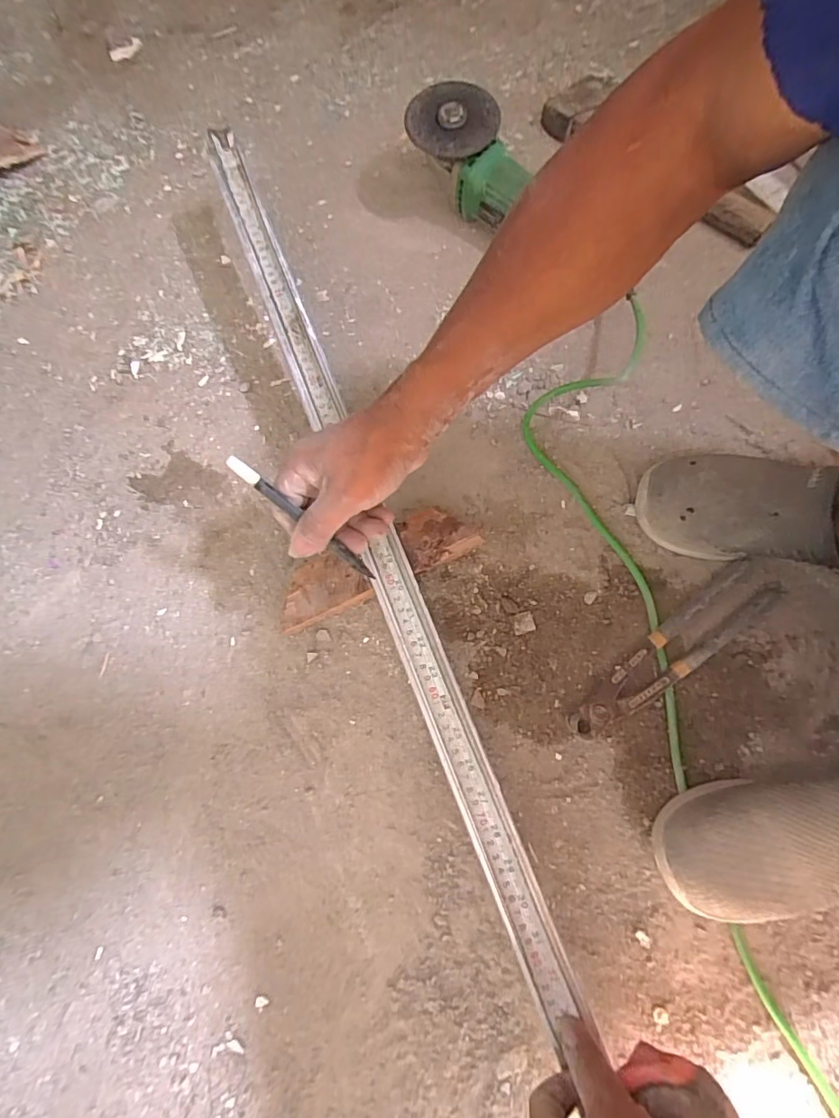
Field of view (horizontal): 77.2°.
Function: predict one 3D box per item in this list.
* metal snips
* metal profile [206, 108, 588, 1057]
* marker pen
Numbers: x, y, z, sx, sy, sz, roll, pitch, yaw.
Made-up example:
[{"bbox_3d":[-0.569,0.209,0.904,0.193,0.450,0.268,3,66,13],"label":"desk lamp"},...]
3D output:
[{"bbox_3d":[0.227,0.082,0.469,0.229,0.026,0.050,-36,76,-8],"label":"metal snips"},{"bbox_3d":[-0.049,-0.044,0.452,0.035,0.014,0.795,-22,78,-4],"label":"metal profile"},{"bbox_3d":[-0.083,-0.027,0.379,0.131,0.007,0.010,42,78,-21],"label":"marker pen"}]

